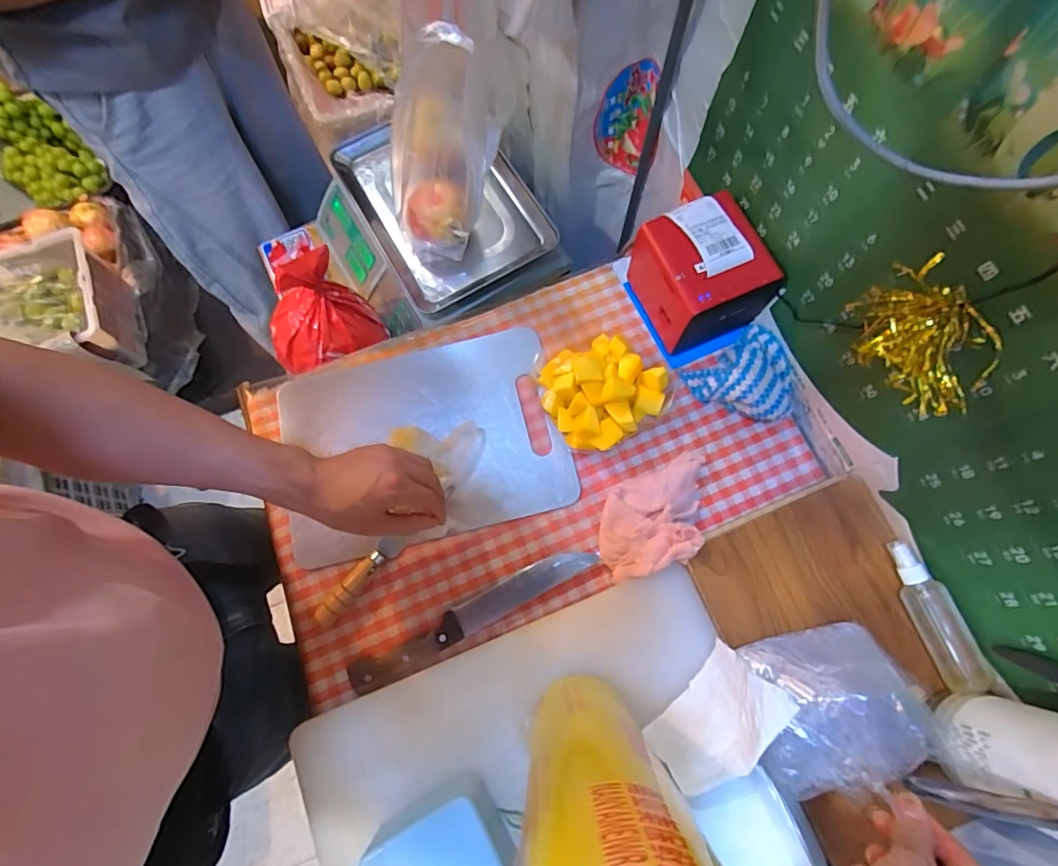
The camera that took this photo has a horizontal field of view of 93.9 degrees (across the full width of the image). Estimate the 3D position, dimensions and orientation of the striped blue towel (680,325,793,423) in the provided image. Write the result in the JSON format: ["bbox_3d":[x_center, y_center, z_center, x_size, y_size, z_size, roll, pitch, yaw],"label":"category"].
[{"bbox_3d":[0.262,-0.062,0.586,0.103,0.055,0.108,-33,76,-7],"label":"striped blue towel"}]

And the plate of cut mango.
[{"bbox_3d":[0.083,-0.056,0.590,0.137,0.050,0.137,-1,74,2],"label":"plate of cut mango"}]

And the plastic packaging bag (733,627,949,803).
[{"bbox_3d":[0.269,0.247,0.437,0.135,0.073,0.120,-14,74,-2],"label":"plastic packaging bag"}]

